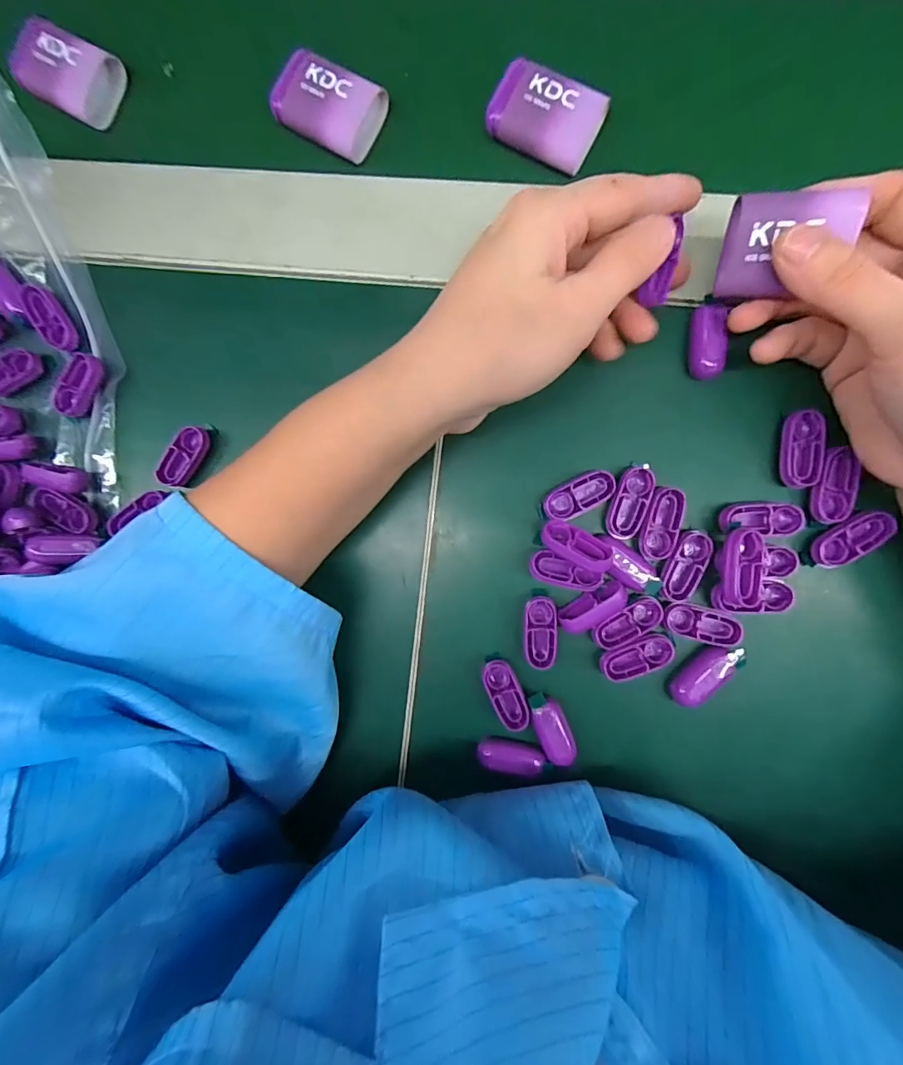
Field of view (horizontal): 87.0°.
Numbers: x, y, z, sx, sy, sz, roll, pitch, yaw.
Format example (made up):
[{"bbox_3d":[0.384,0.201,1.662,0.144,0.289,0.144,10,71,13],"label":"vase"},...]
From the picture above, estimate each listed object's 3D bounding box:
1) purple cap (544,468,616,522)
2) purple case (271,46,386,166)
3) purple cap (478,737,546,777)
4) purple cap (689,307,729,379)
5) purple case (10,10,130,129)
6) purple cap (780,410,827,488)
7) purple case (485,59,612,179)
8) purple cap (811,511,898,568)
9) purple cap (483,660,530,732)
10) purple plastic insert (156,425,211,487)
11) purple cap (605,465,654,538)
[{"bbox_3d":[0.060,-0.017,0.221,0.034,0.004,0.015,-28,88,5],"label":"purple cap"},{"bbox_3d":[-0.061,-0.209,0.236,0.048,0.018,0.035,28,93,4],"label":"purple case"},{"bbox_3d":[0.029,0.110,0.234,0.031,0.012,0.011,7,91,5],"label":"purple cap"},{"bbox_3d":[0.116,-0.086,0.216,0.014,0.013,0.030,-5,90,5],"label":"purple cap"},{"bbox_3d":[-0.198,-0.237,0.247,0.047,0.021,0.036,29,93,4],"label":"purple case"},{"bbox_3d":[0.158,-0.037,0.214,0.017,0.004,0.033,4,91,5],"label":"purple cap"},{"bbox_3d":[0.044,-0.196,0.226,0.050,0.015,0.033,28,93,4],"label":"purple case"},{"bbox_3d":[0.180,0.003,0.213,0.034,0.005,0.015,-33,88,5],"label":"purple cap"},{"bbox_3d":[0.027,0.079,0.234,0.014,0.009,0.035,-24,88,5],"label":"purple cap"},{"bbox_3d":[-0.136,-0.039,0.243,0.014,0.012,0.032,37,94,4],"label":"purple plastic insert"},{"bbox_3d":[0.083,-0.014,0.220,0.016,0.004,0.033,20,92,5],"label":"purple cap"}]

